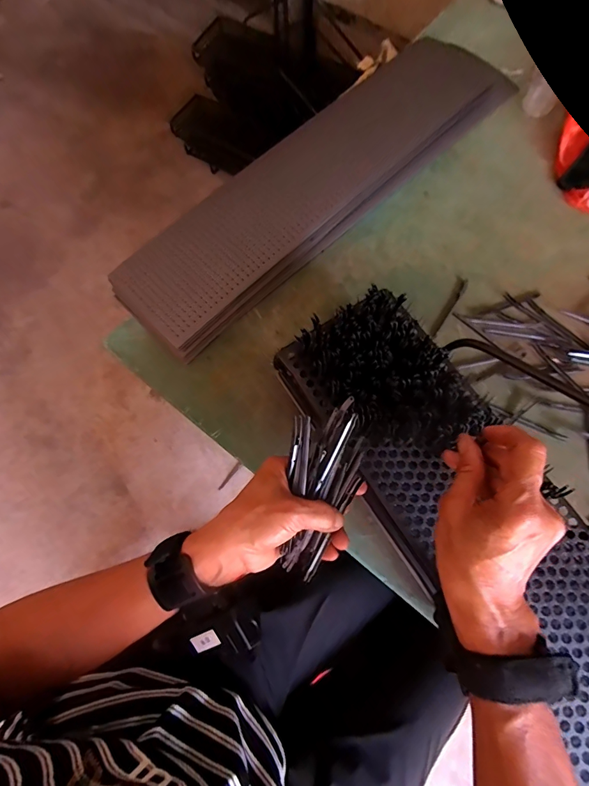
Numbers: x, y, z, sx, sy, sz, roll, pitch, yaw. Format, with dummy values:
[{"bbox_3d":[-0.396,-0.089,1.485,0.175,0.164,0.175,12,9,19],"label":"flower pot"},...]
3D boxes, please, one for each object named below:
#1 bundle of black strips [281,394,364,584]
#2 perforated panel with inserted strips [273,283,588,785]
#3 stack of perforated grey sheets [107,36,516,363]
[{"bbox_3d":[0.021,0.079,0.315,0.059,0.029,0.141,11,91,5],"label":"bundle of black strips"},{"bbox_3d":[0.197,0.164,0.332,0.147,0.069,0.584,-34,77,-9],"label":"perforated panel with inserted strips"},{"bbox_3d":[0.044,-0.310,0.546,0.660,0.055,0.160,-43,77,-11],"label":"stack of perforated grey sheets"}]

